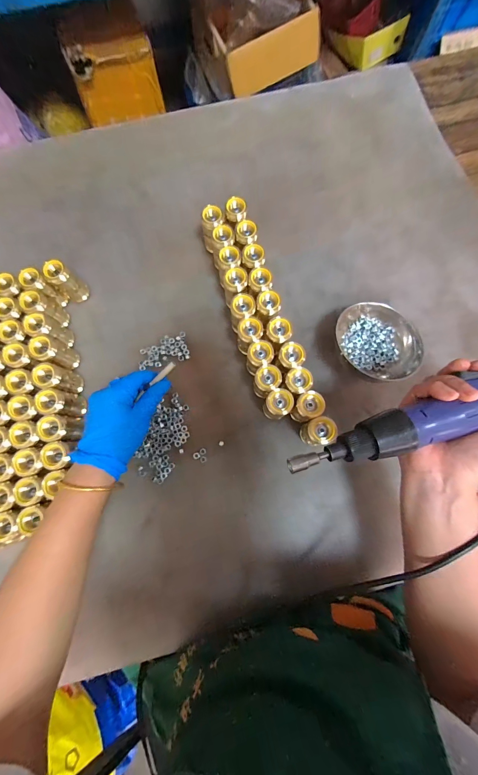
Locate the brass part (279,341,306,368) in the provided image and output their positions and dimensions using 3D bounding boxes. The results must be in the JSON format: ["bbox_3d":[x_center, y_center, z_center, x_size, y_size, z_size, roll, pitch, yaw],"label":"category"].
[{"bbox_3d":[0.064,-0.039,0.345,0.031,0.022,0.026,-13,80,-3],"label":"brass part"}]

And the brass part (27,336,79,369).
[{"bbox_3d":[-0.244,-0.043,0.381,0.029,0.064,0.028,0,80,0],"label":"brass part"}]

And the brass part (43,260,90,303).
[{"bbox_3d":[-0.240,-0.148,0.400,0.024,0.066,0.027,41,82,6],"label":"brass part"}]

